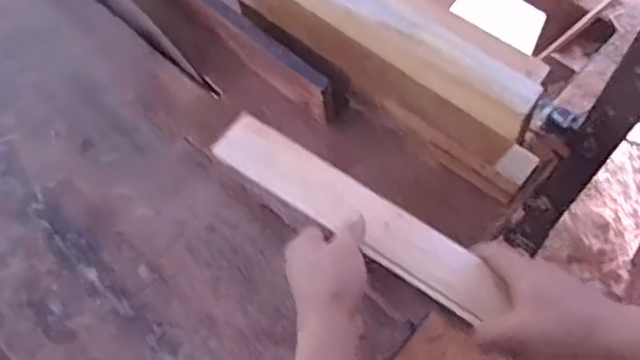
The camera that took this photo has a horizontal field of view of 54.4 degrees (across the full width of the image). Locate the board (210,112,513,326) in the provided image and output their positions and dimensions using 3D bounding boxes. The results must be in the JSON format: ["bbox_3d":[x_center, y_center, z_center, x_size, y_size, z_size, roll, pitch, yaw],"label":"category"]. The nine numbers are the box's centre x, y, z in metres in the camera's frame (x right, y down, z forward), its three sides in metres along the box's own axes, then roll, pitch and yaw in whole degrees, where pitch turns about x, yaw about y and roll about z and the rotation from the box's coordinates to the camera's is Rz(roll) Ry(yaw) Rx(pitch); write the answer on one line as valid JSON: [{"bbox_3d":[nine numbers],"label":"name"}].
[{"bbox_3d":[0.033,0.029,0.626,0.322,0.014,0.065,33,72,16],"label":"board"}]

